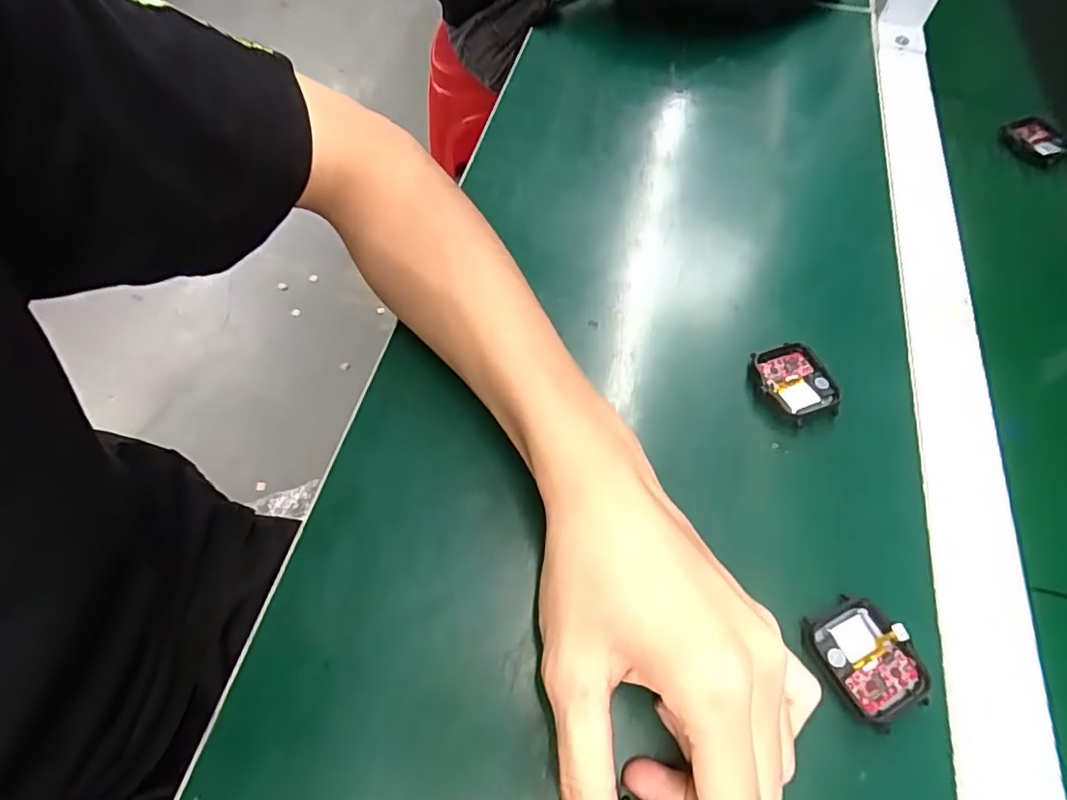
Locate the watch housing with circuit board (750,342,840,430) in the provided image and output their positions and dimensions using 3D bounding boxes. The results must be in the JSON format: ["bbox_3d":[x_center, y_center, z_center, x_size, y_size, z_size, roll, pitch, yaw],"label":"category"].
[{"bbox_3d":[0.143,-0.008,0.313,0.036,0.015,0.046,-11,61,-7],"label":"watch housing with circuit board"}]

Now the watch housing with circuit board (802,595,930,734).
[{"bbox_3d":[0.142,0.111,0.241,0.037,0.011,0.047,-27,64,-16],"label":"watch housing with circuit board"}]

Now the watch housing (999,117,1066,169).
[{"bbox_3d":[0.377,-0.194,0.423,0.040,0.011,0.042,0,60,-1],"label":"watch housing"}]

